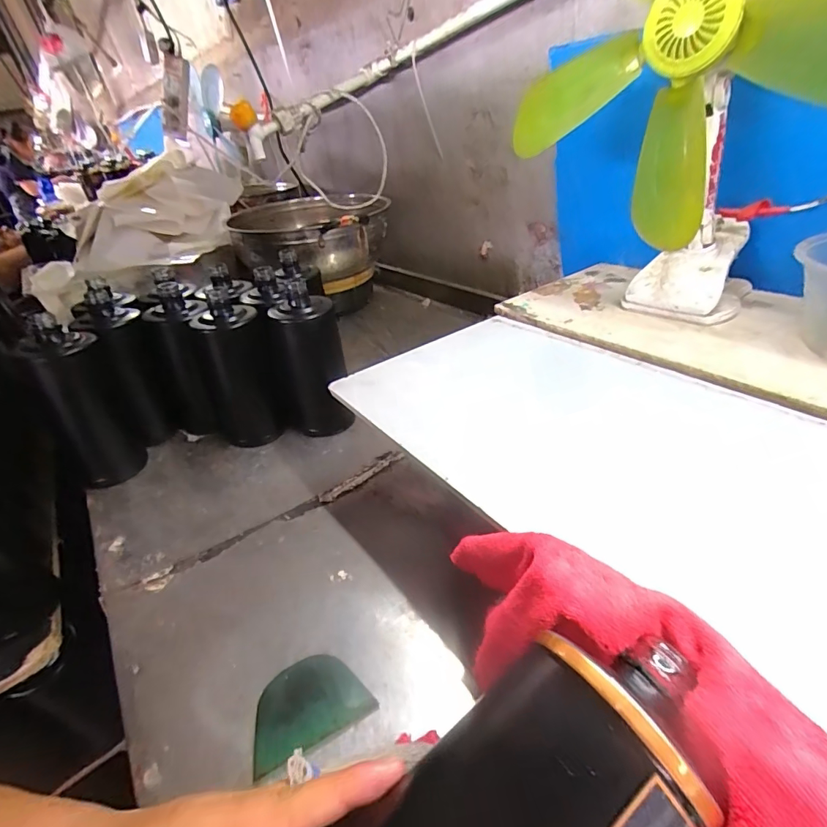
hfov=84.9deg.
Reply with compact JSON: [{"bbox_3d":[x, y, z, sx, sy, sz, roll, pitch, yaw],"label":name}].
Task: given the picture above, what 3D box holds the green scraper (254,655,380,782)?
[{"bbox_3d":[-0.073,0.201,0.315,0.077,0.010,0.053,-20,35,-21],"label":"green scraper"}]

